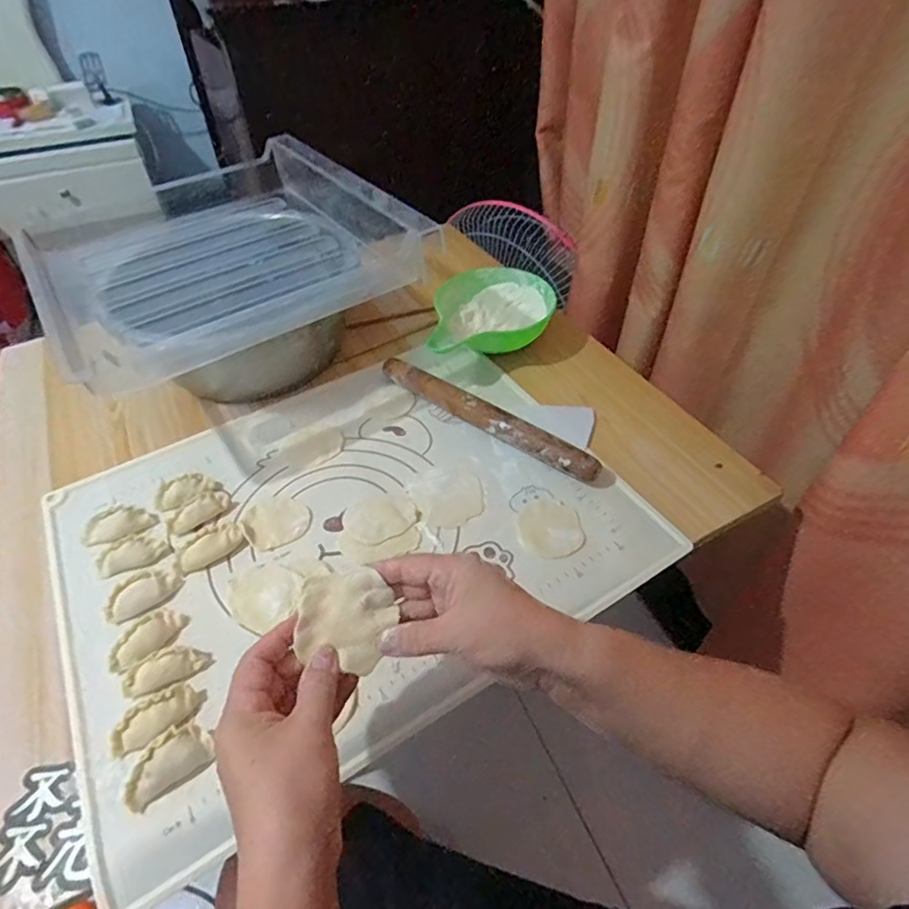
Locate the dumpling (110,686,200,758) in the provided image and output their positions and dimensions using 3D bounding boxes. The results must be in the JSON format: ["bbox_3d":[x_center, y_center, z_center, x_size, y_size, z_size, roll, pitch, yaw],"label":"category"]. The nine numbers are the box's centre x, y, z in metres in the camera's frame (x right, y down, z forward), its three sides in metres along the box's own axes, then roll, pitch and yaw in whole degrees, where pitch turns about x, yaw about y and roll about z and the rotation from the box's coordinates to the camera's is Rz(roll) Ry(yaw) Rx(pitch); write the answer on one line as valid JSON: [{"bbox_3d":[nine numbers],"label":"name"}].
[{"bbox_3d":[-0.218,0.192,0.405,0.059,0.019,0.024,-27,53,-23],"label":"dumpling"}]

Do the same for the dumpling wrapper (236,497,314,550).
[{"bbox_3d":[-0.171,0.061,0.530,0.058,0.009,0.062,-34,56,-27],"label":"dumpling wrapper"}]

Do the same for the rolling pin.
[{"bbox_3d":[0.029,-0.042,0.602,0.278,0.032,0.025,30,54,25],"label":"rolling pin"}]

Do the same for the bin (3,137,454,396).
[{"bbox_3d":[-0.265,-0.232,0.627,0.347,0.074,0.362,-27,52,-22],"label":"bin"}]

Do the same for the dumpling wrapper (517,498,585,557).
[{"bbox_3d":[0.088,0.066,0.515,0.057,0.005,0.064,-5,47,-4],"label":"dumpling wrapper"}]

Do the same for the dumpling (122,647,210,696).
[{"bbox_3d":[-0.223,0.167,0.430,0.060,0.018,0.027,-16,49,-13],"label":"dumpling"}]

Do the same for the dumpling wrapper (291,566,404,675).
[{"bbox_3d":[-0.068,0.102,0.353,0.060,0.011,0.059,20,65,-8],"label":"dumpling wrapper"}]

